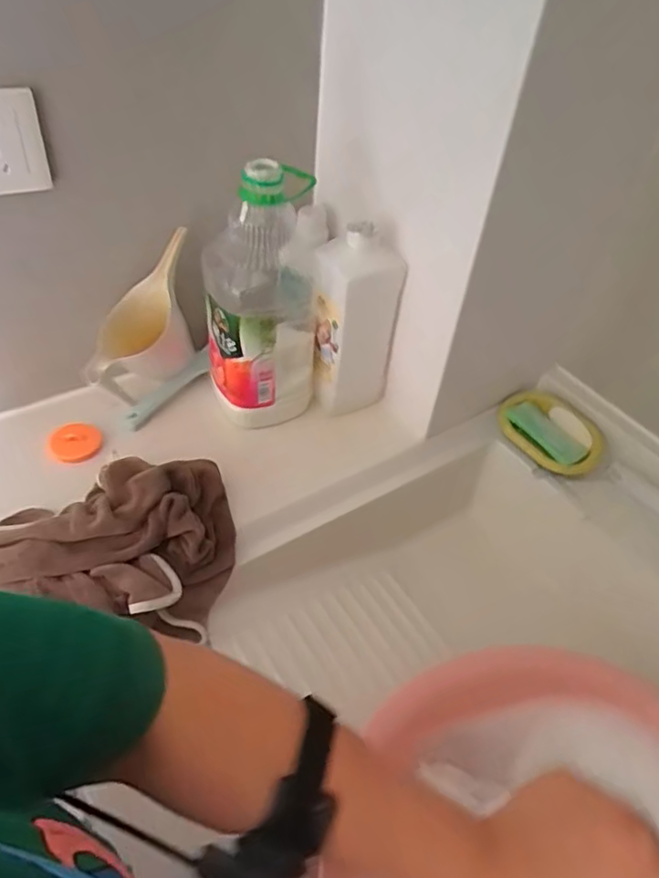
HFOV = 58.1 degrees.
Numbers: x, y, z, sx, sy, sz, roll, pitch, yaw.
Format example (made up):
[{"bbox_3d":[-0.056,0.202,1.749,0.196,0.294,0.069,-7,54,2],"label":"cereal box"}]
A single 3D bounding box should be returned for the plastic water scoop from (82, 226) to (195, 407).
[{"bbox_3d":[-0.219,-0.128,0.670,0.113,0.183,0.088,-2,47,-7],"label":"plastic water scoop"}]

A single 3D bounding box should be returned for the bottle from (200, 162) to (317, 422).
[{"bbox_3d":[-0.075,-0.145,0.643,0.114,0.287,0.106,-1,47,-7],"label":"bottle"}]

